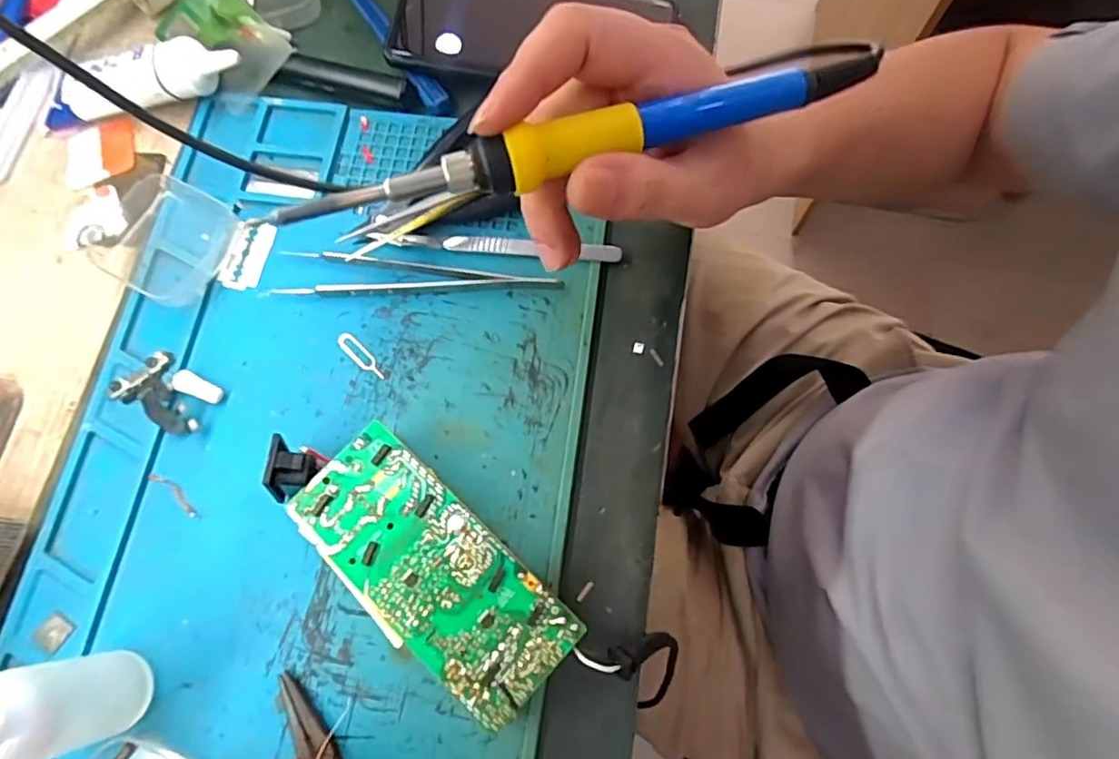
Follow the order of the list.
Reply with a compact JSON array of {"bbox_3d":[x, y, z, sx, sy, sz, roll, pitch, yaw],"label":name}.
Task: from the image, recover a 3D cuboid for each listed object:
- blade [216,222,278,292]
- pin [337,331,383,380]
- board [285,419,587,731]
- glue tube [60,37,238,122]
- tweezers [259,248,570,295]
[{"bbox_3d":[-0.171,-0.068,0.335,0.023,0.004,0.040,11,76,6],"label":"blade"},{"bbox_3d":[-0.103,-0.012,0.318,0.033,0.004,0.008,42,84,10],"label":"pin"},{"bbox_3d":[-0.057,0.085,0.274,0.132,0.028,0.059,42,77,11],"label":"board"},{"bbox_3d":[-0.237,-0.174,0.355,0.106,0.028,0.029,-4,73,-1],"label":"glue tube"},{"bbox_3d":[-0.076,-0.054,0.325,0.151,0.011,0.024,4,73,1],"label":"tweezers"}]

